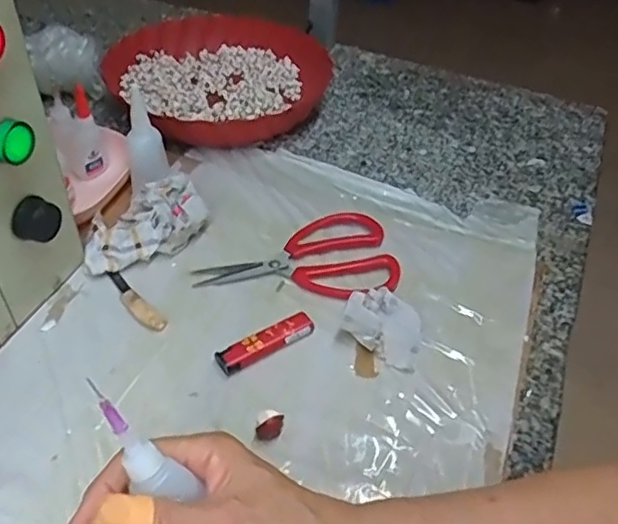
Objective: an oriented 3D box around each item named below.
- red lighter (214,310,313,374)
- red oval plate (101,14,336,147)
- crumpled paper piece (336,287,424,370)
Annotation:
[{"bbox_3d":[-0.031,0.059,0.456,0.075,0.009,0.020,-23,51,-25],"label":"red lighter"},{"bbox_3d":[-0.098,-0.207,0.704,0.231,0.036,0.235,-25,52,-27],"label":"red oval plate"},{"bbox_3d":[0.055,0.045,0.454,0.061,0.013,0.041,37,82,-1],"label":"crumpled paper piece"}]

